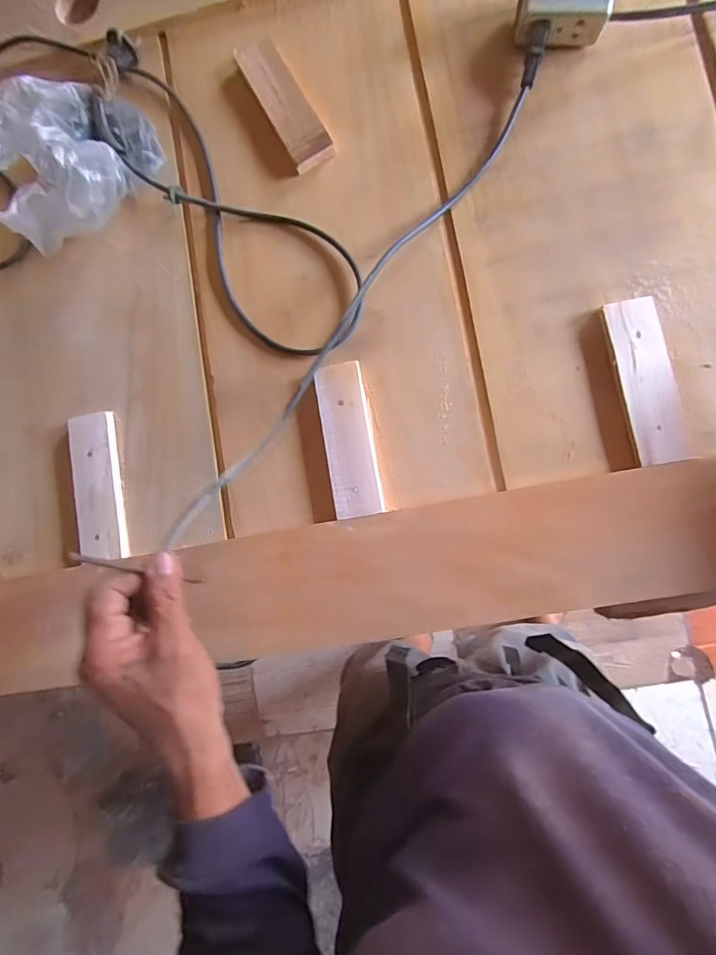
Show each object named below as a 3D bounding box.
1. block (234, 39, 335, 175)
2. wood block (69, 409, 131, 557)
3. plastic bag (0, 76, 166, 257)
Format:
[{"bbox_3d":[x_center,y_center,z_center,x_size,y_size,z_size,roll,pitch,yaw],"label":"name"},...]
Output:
[{"bbox_3d":[-0.078,-0.397,0.490,0.044,0.015,0.157,-29,81,4],"label":"block"},{"bbox_3d":[-0.268,0.010,0.479,0.047,0.018,0.147,-12,83,7],"label":"wood block"},{"bbox_3d":[-0.295,-0.327,0.470,0.153,0.105,0.184,-9,83,7],"label":"plastic bag"}]

